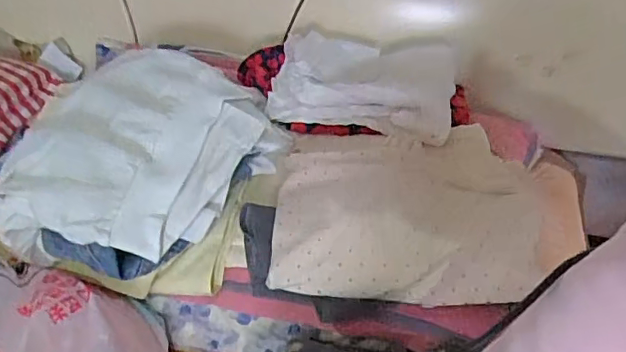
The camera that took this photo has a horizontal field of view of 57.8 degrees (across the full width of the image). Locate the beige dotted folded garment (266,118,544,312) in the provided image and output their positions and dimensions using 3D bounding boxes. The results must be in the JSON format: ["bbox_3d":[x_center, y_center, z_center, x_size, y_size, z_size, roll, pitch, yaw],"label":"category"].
[{"bbox_3d":[0.104,0.027,0.651,0.282,0.050,0.243,6,44,3],"label":"beige dotted folded garment"}]

